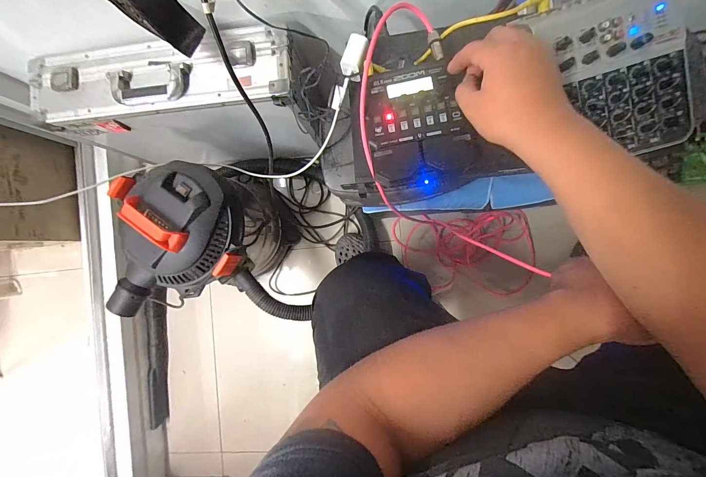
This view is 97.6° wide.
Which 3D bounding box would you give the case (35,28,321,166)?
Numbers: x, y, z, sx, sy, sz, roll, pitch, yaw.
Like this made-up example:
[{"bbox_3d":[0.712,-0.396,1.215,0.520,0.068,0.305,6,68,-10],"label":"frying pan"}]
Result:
[{"bbox_3d":[-0.347,-0.292,0.755,0.533,0.399,0.131,-1,89,7],"label":"case"}]

